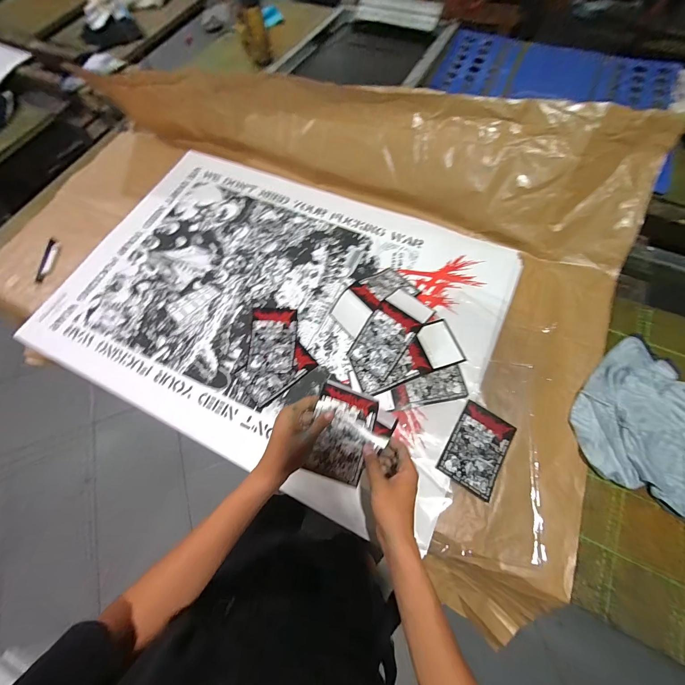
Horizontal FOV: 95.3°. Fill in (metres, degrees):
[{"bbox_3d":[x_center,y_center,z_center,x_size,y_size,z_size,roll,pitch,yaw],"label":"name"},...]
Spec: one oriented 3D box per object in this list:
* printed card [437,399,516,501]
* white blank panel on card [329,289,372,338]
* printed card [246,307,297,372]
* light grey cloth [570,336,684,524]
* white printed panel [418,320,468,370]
[{"bbox_3d":[0.242,0.188,0.558,0.098,0.006,0.142,31,68,8],"label":"printed card"},{"bbox_3d":[0.017,-0.061,0.646,0.081,0.006,0.070,46,117,18],"label":"white blank panel on card"},{"bbox_3d":[-0.146,-0.008,0.657,0.093,0.007,0.141,0,68,1],"label":"printed card"},{"bbox_3d":[0.622,0.124,0.551,0.421,0.039,0.305,-20,68,-6],"label":"light grey cloth"},{"bbox_3d":[0.194,0.003,0.628,0.078,0.012,0.095,-12,66,-21],"label":"white printed panel"}]

